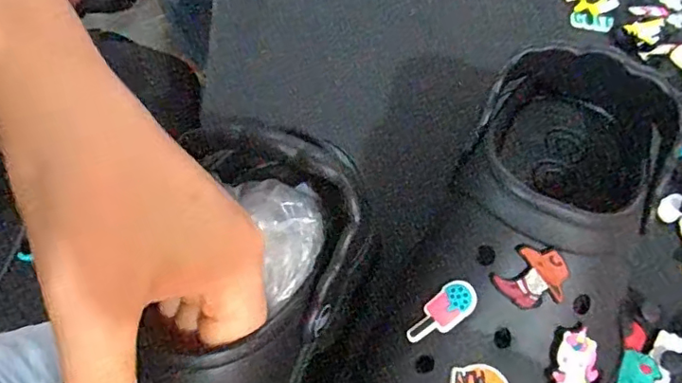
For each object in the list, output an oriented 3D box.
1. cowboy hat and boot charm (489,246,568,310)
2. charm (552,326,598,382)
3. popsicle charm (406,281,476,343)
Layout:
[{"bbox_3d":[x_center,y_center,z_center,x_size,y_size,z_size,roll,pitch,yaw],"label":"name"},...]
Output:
[{"bbox_3d":[0.077,0.035,0.213,0.024,0.004,0.026,44,96,3],"label":"cowboy hat and boot charm"},{"bbox_3d":[0.094,0.069,0.212,0.020,0.004,0.027,14,79,-17],"label":"charm"},{"bbox_3d":[0.040,0.049,0.216,0.032,0.004,0.014,-39,69,-3],"label":"popsicle charm"}]

